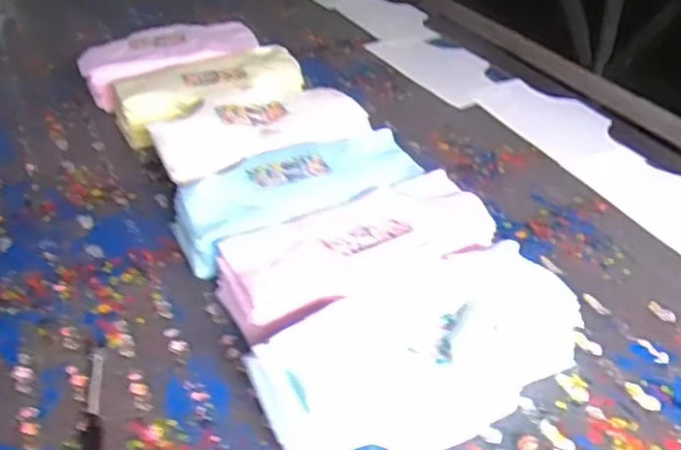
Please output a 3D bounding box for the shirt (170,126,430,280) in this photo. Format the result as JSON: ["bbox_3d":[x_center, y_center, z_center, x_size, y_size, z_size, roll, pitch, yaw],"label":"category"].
[{"bbox_3d":[-0.054,-0.033,0.856,0.311,0.075,0.144,-19,41,-19],"label":"shirt"}]

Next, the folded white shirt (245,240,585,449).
[{"bbox_3d":[0.083,0.121,0.643,0.309,0.081,0.149,-20,41,-21],"label":"folded white shirt"}]

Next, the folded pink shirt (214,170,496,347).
[{"bbox_3d":[0.025,0.040,0.755,0.301,0.075,0.144,-20,41,-21],"label":"folded pink shirt"}]

